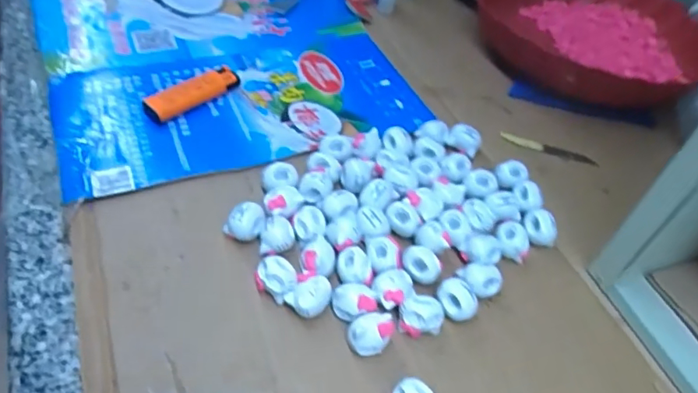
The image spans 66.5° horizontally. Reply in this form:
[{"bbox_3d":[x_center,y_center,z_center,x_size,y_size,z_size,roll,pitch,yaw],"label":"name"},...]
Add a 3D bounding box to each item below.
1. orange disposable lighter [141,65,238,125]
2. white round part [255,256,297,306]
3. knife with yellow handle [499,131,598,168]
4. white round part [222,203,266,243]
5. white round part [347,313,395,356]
[{"bbox_3d":[-0.128,-0.083,0.436,0.080,0.017,0.023,-34,60,-31],"label":"orange disposable lighter"},{"bbox_3d":[-0.043,0.051,0.324,0.024,0.017,0.020,28,51,17],"label":"white round part"},{"bbox_3d":[0.175,-0.041,0.466,0.084,0.005,0.011,16,48,7],"label":"knife with yellow handle"},{"bbox_3d":[-0.068,0.016,0.347,0.026,0.020,0.019,1,48,-6],"label":"white round part"},{"bbox_3d":[0.012,0.079,0.307,0.026,0.020,0.021,9,48,1],"label":"white round part"}]

